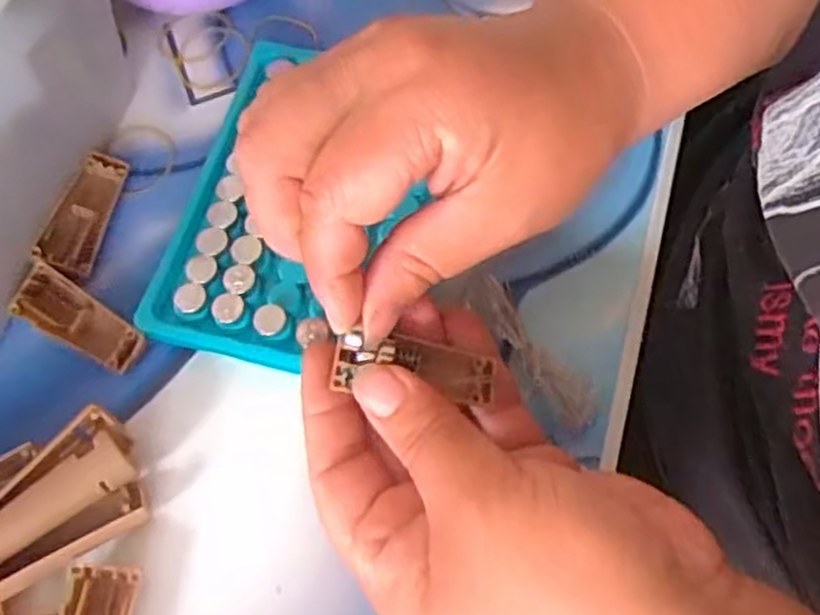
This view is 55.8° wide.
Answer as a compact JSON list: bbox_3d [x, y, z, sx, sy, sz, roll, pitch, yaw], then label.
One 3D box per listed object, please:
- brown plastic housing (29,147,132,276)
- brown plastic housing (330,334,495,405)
[{"bbox_3d":[-0.124,-0.036,0.294,0.017,0.011,0.050,10,67,4],"label":"brown plastic housing"},{"bbox_3d":[0.000,0.017,0.235,0.047,0.009,0.015,9,66,-15],"label":"brown plastic housing"}]

